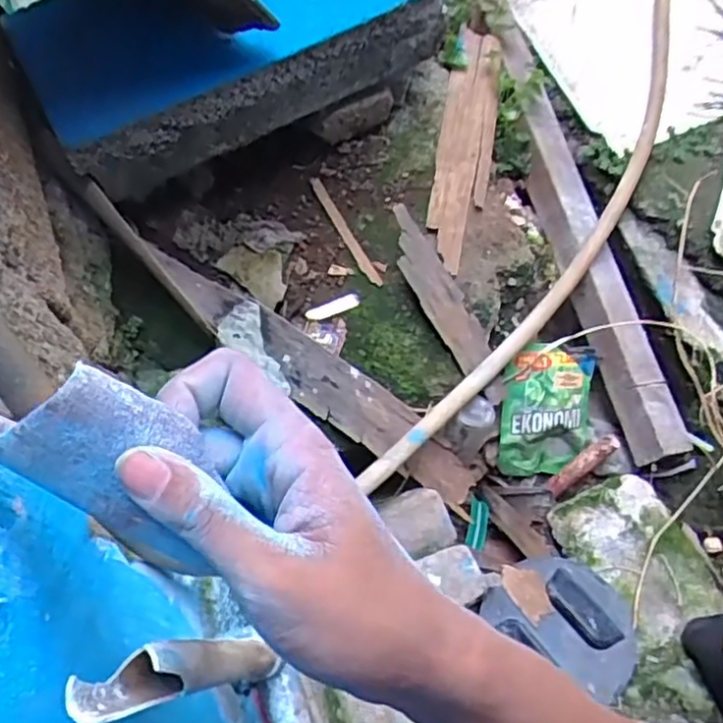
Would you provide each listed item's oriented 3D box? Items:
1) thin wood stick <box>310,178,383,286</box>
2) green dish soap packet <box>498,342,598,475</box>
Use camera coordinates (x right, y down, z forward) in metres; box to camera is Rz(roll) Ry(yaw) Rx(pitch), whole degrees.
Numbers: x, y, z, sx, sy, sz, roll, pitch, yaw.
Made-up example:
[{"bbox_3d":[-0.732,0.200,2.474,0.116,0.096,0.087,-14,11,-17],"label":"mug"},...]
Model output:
[{"bbox_3d":[-0.018,-0.145,0.760,0.012,0.012,0.152,-26,69,-10],"label":"thin wood stick"},{"bbox_3d":[0.205,0.057,0.755,0.099,0.033,0.148,3,98,-2],"label":"green dish soap packet"}]

